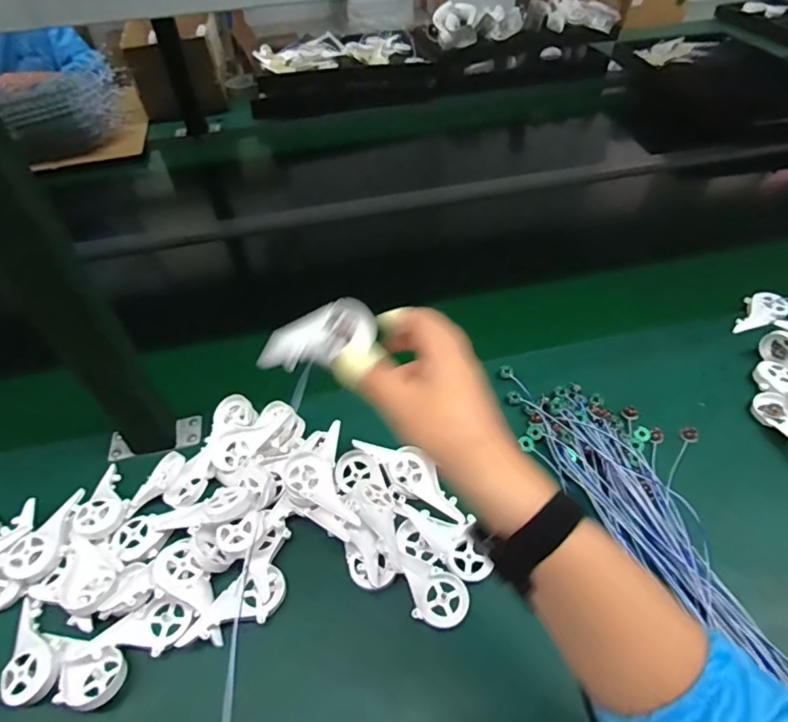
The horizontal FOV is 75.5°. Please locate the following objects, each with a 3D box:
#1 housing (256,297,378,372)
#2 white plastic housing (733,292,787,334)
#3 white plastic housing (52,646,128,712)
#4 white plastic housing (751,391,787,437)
[{"bbox_3d":[-0.061,-0.016,0.386,0.112,0.026,0.039,-30,95,-48],"label":"housing"},{"bbox_3d":[0.479,-0.065,0.675,0.088,0.014,0.046,-21,49,-16],"label":"white plastic housing"},{"bbox_3d":[-0.240,0.254,0.405,0.049,0.014,0.041,-12,47,-8],"label":"white plastic housing"},{"bbox_3d":[0.430,0.069,0.551,0.035,0.017,0.088,-17,48,-12],"label":"white plastic housing"}]

